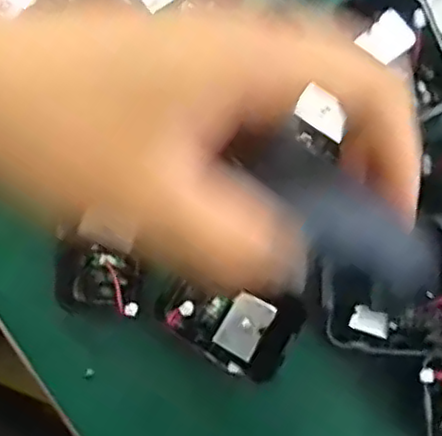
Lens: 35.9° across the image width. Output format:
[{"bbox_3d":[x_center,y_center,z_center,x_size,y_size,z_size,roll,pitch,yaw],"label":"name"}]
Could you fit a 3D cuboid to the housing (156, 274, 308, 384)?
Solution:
[{"bbox_3d":[0.003,0.045,0.318,0.063,0.019,0.041,29,79,7],"label":"housing"}]

